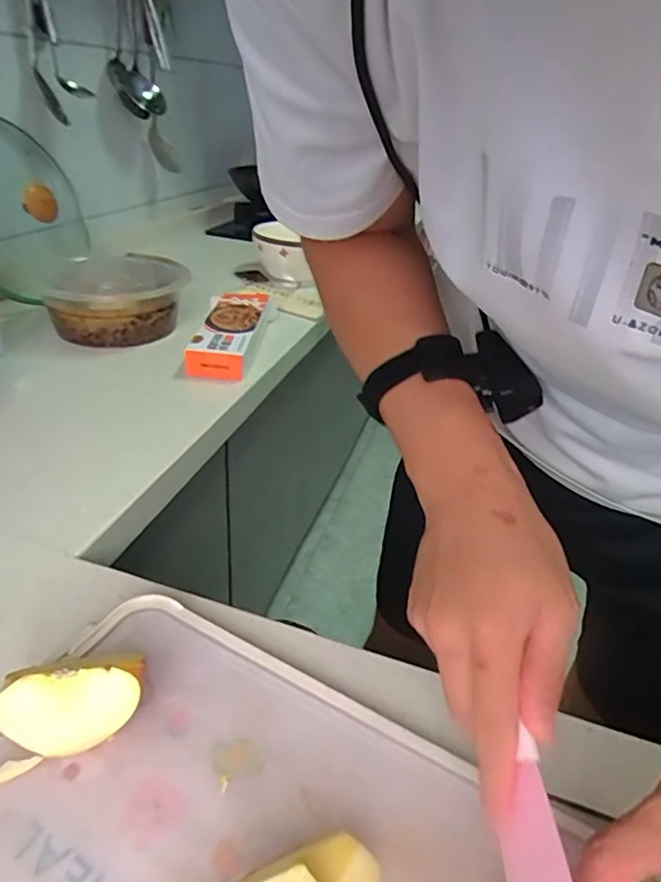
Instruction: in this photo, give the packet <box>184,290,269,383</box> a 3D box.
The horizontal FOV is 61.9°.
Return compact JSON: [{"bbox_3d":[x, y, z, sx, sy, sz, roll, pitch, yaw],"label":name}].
[{"bbox_3d":[-0.156,-0.172,0.873,0.083,0.051,0.270,4,32,-1],"label":"packet"}]

